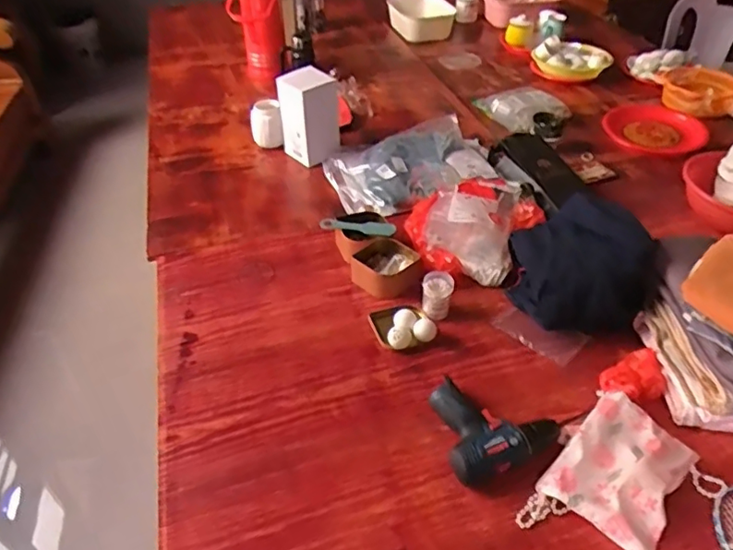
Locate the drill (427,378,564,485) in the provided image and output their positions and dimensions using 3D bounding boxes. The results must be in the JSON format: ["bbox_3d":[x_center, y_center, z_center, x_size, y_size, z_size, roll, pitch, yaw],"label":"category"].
[{"bbox_3d":[0.182,0.211,0.850,0.164,0.066,0.141,-15,42,-18],"label":"drill"}]

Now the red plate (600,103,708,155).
[{"bbox_3d":[0.780,-0.401,1.561,0.241,0.029,0.297,33,51,32],"label":"red plate"}]

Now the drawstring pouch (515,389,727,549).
[{"bbox_3d":[0.341,0.285,0.781,0.251,0.045,0.178,-31,49,-32],"label":"drawstring pouch"}]

